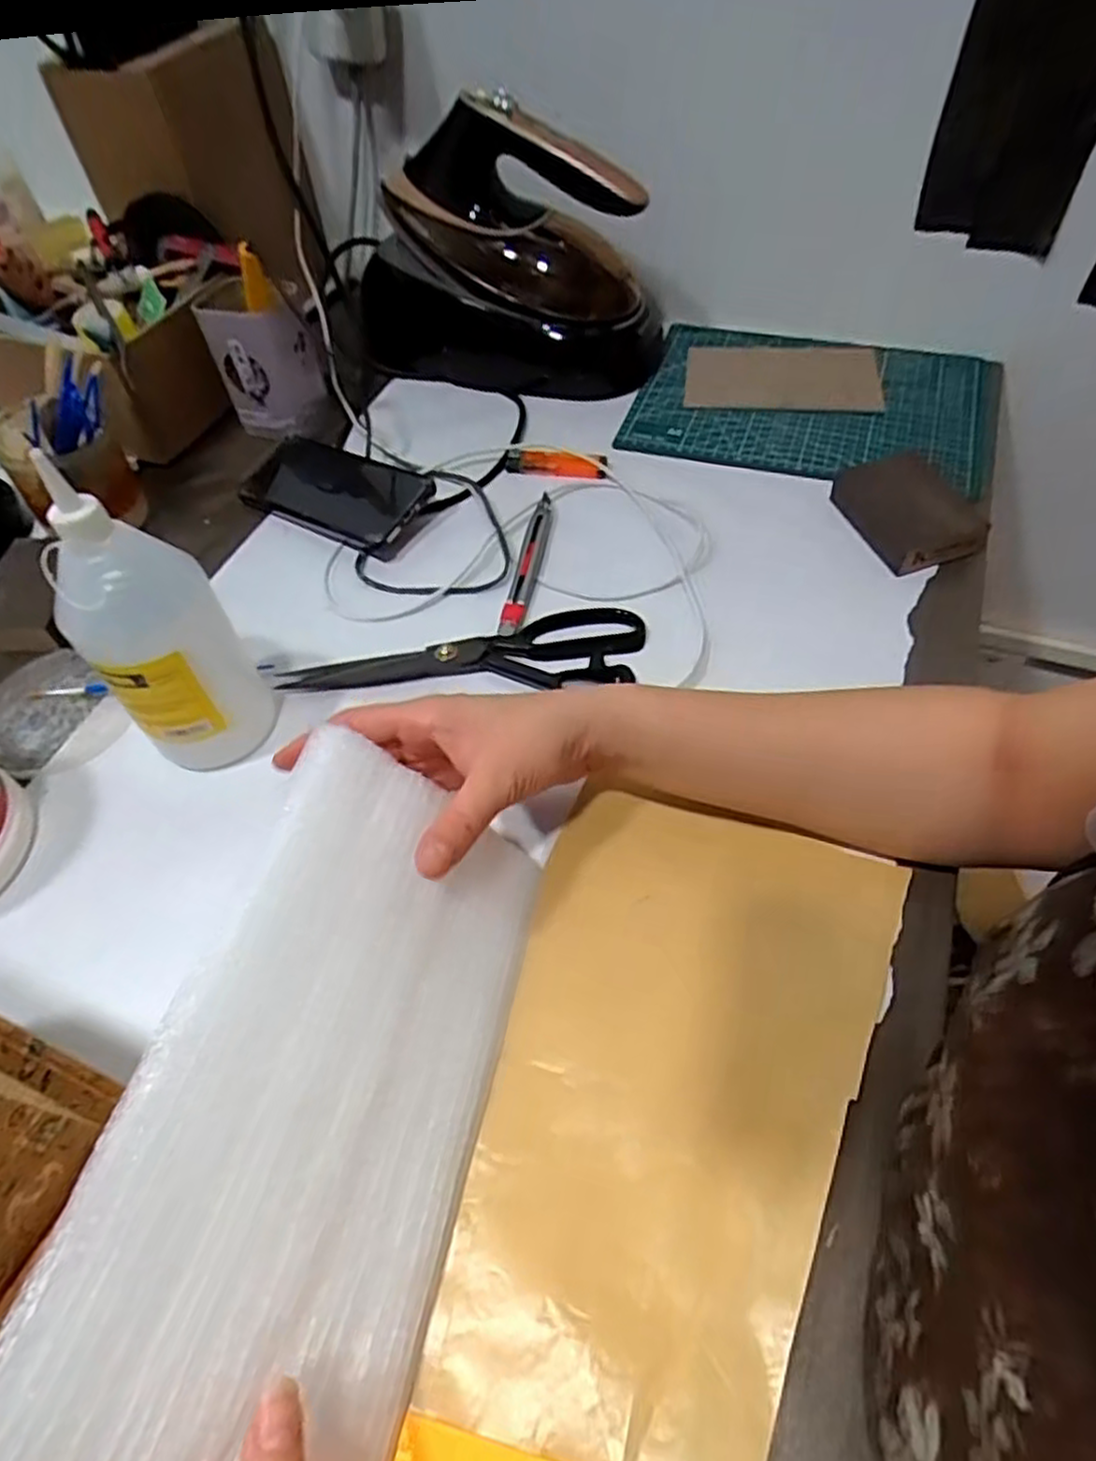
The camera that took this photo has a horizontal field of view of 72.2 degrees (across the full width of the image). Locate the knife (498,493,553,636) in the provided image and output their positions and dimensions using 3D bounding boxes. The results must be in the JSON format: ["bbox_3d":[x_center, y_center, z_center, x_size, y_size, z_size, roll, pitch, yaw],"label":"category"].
[{"bbox_3d":[-0.014,-0.130,0.565,0.017,0.010,0.145,8,54,8],"label":"knife"}]

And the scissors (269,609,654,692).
[{"bbox_3d":[-0.055,-0.056,0.517,0.236,0.013,0.070,-2,53,1],"label":"scissors"}]

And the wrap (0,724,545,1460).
[{"bbox_3d":[-0.082,0.139,0.303,0.012,0.148,0.259,-21,40,40],"label":"wrap"}]

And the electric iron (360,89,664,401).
[{"bbox_3d":[-0.044,-0.421,0.670,0.281,0.185,0.105,14,56,15],"label":"electric iron"}]

